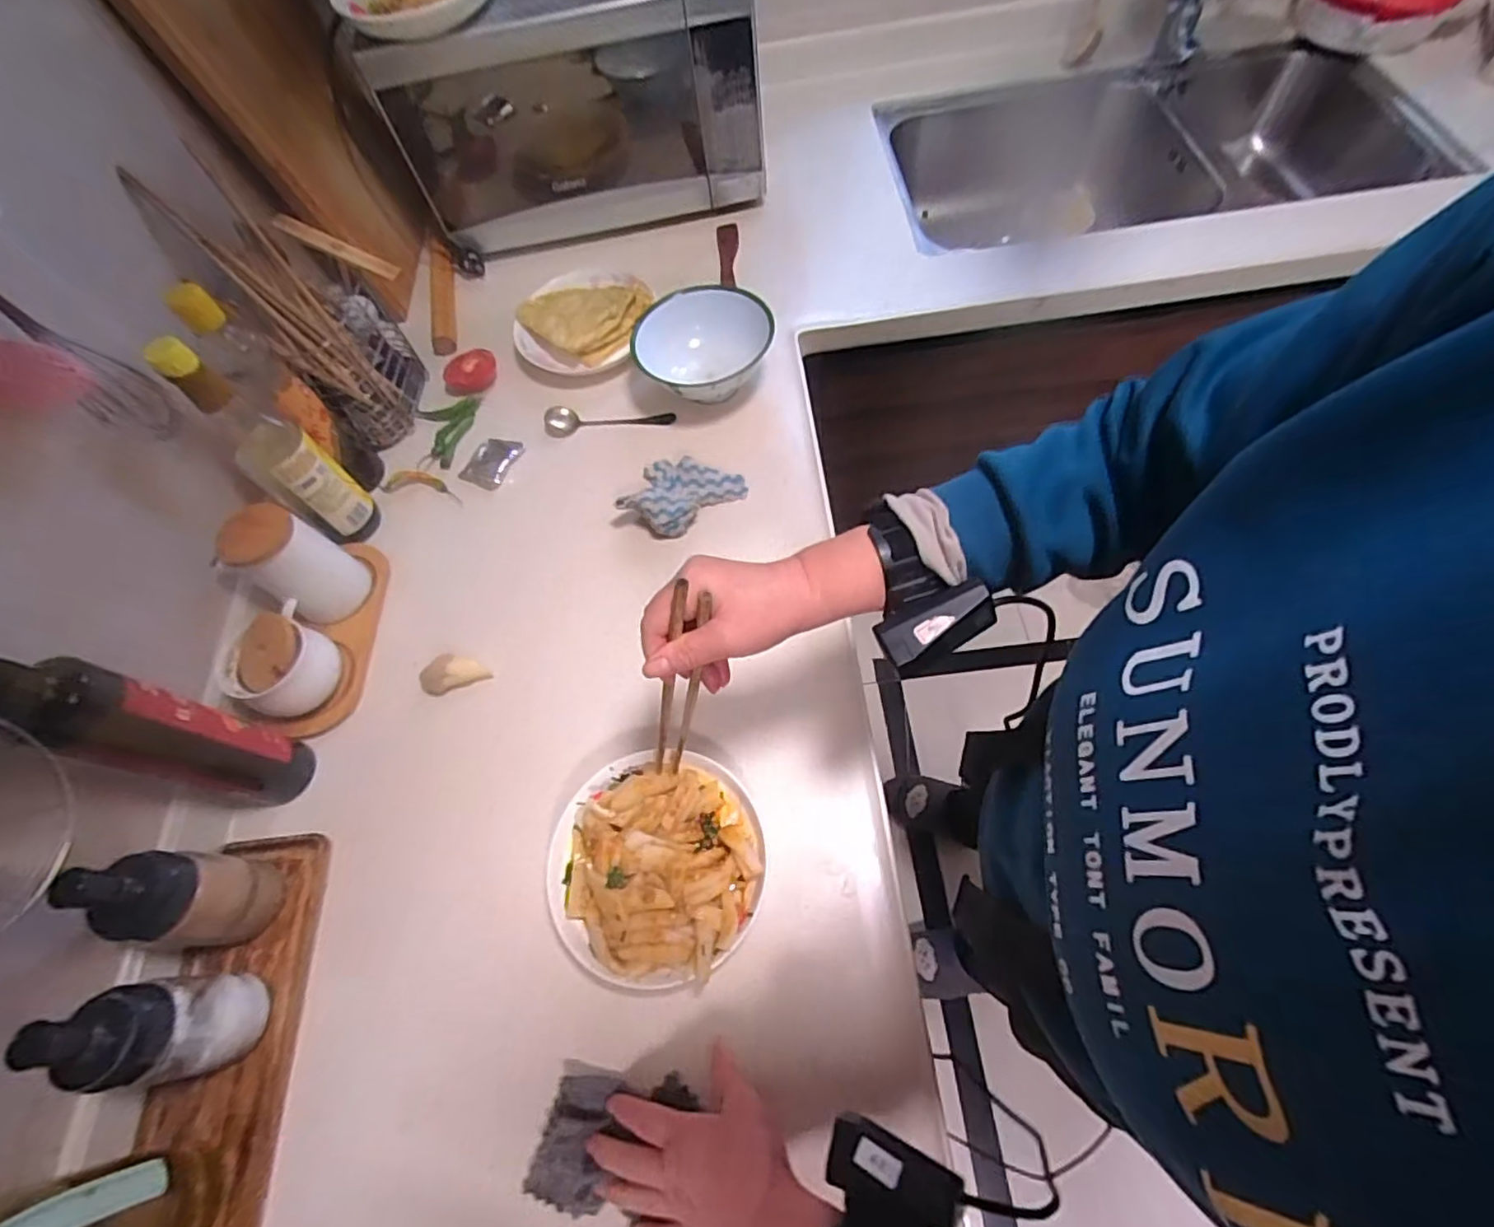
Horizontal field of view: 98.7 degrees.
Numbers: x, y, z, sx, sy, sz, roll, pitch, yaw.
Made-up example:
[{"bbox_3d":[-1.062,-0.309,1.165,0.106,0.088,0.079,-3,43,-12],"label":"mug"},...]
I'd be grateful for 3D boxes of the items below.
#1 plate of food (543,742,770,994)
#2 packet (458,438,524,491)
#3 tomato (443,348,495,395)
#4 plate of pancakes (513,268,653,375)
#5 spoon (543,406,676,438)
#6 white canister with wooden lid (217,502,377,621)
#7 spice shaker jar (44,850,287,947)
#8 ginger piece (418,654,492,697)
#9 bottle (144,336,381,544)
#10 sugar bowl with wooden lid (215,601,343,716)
[{"bbox_3d":[-0.073,0.200,0.516,0.167,0.062,0.167,-3,62,6],"label":"plate of food"},{"bbox_3d":[-0.299,-0.180,0.754,0.055,0.011,0.069,22,67,17],"label":"packet"},{"bbox_3d":[-0.352,-0.310,0.811,0.067,0.036,0.050,-25,64,-7],"label":"tomato"},{"bbox_3d":[-0.212,-0.377,0.829,0.158,0.043,0.177,18,66,16],"label":"plate of pancakes"},{"bbox_3d":[-0.165,-0.235,0.767,0.156,0.011,0.042,-3,62,5],"label":"spoon"},{"bbox_3d":[-0.434,-0.046,0.629,0.073,0.116,0.076,-3,62,6],"label":"white canister with wooden lid"},{"bbox_3d":[-0.426,0.213,0.482,0.057,0.150,0.067,-3,64,4],"label":"spice shaker jar"},{"bbox_3d":[-0.288,0.057,0.629,0.067,0.030,0.033,-15,62,-1],"label":"ginger piece"},{"bbox_3d":[-0.464,-0.161,0.628,0.069,0.246,0.068,35,72,20],"label":"bottle"},{"bbox_3d":[-0.438,0.055,0.612,0.086,0.077,0.087,-35,64,-11],"label":"sugar bowl with wooden lid"}]

